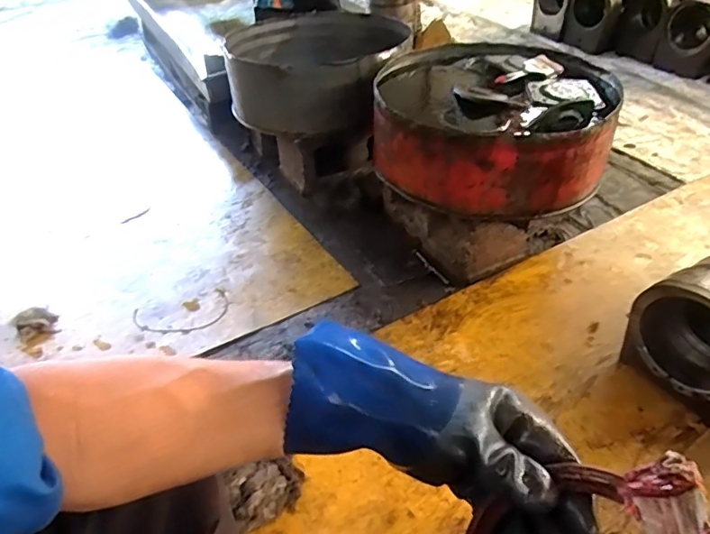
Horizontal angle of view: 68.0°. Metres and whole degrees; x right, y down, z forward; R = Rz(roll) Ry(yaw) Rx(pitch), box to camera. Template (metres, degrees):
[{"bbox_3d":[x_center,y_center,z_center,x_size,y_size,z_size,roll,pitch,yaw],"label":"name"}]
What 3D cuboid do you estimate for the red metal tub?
[{"bbox_3d":[0.309,-0.335,1.225,0.515,0.197,0.473,0,40,0],"label":"red metal tub"}]

